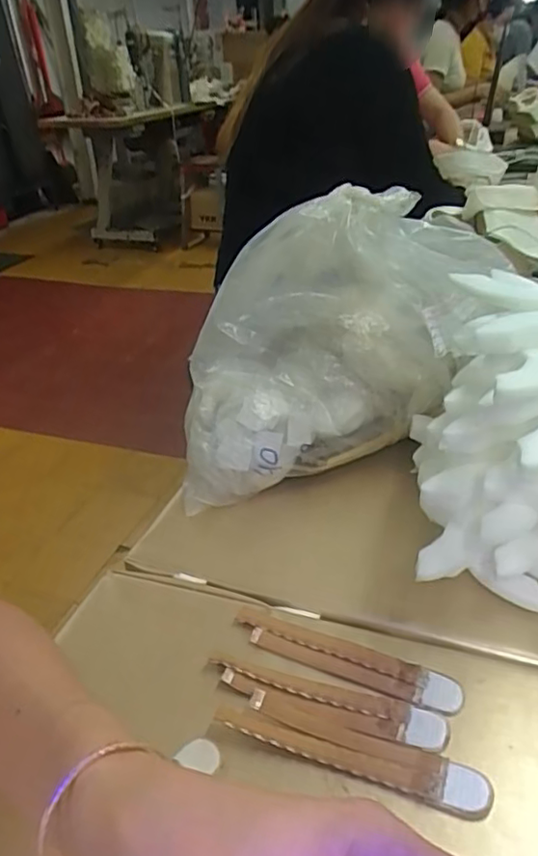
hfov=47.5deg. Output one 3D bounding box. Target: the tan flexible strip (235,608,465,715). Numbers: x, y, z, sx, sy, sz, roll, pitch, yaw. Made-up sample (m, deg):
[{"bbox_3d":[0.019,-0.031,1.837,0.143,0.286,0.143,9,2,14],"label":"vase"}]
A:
[{"bbox_3d":[0.047,0.153,0.403,0.153,0.006,0.026,11,47,23],"label":"tan flexible strip"}]

